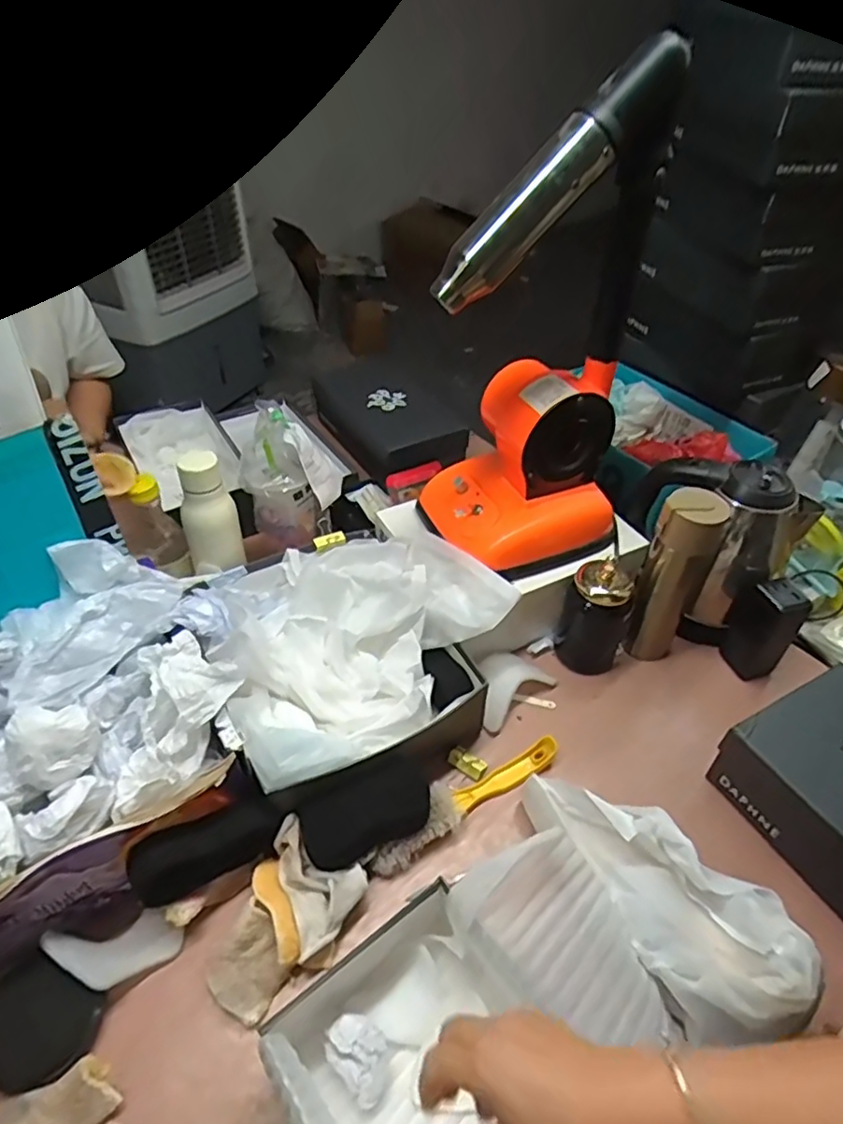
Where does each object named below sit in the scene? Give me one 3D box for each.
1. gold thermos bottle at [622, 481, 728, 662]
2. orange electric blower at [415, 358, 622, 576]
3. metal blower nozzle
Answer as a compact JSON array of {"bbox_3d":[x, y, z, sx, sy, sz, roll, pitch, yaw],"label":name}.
[{"bbox_3d":[0.306,0.018,0.778,0.070,0.242,0.070,23,47,21],"label":"gold thermos bottle"},{"bbox_3d":[0.127,-0.124,0.782,0.202,0.201,0.191,-24,49,-25],"label":"orange electric blower"},{"bbox_3d":[0.118,-0.329,0.561,0.272,0.061,0.045,-44,46,15],"label":"metal blower nozzle"}]

